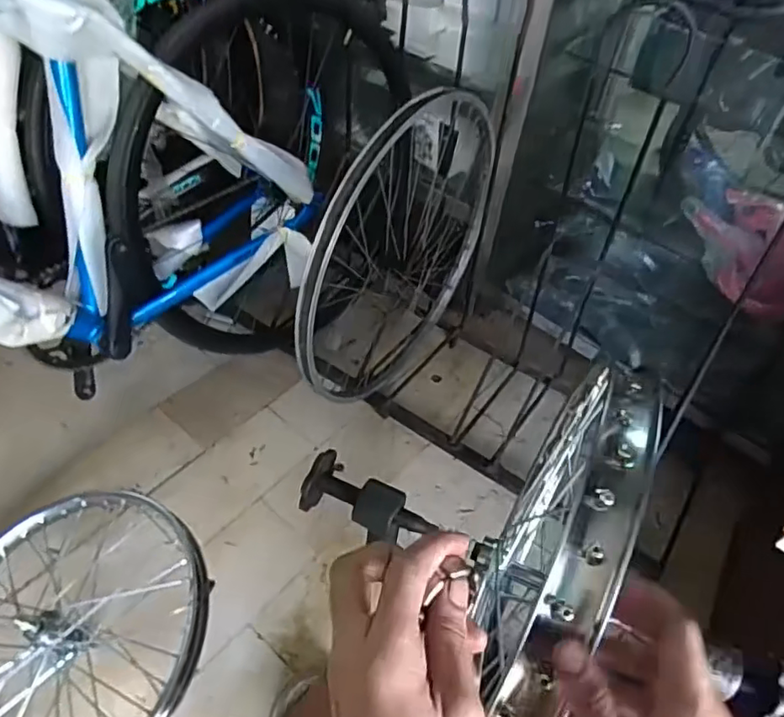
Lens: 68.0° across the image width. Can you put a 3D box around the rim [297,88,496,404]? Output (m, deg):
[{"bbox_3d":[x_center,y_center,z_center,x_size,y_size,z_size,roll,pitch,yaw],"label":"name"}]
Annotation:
[{"bbox_3d":[0.032,-0.174,1.044,0.050,0.573,0.564,33,53,22],"label":"rim"}]

